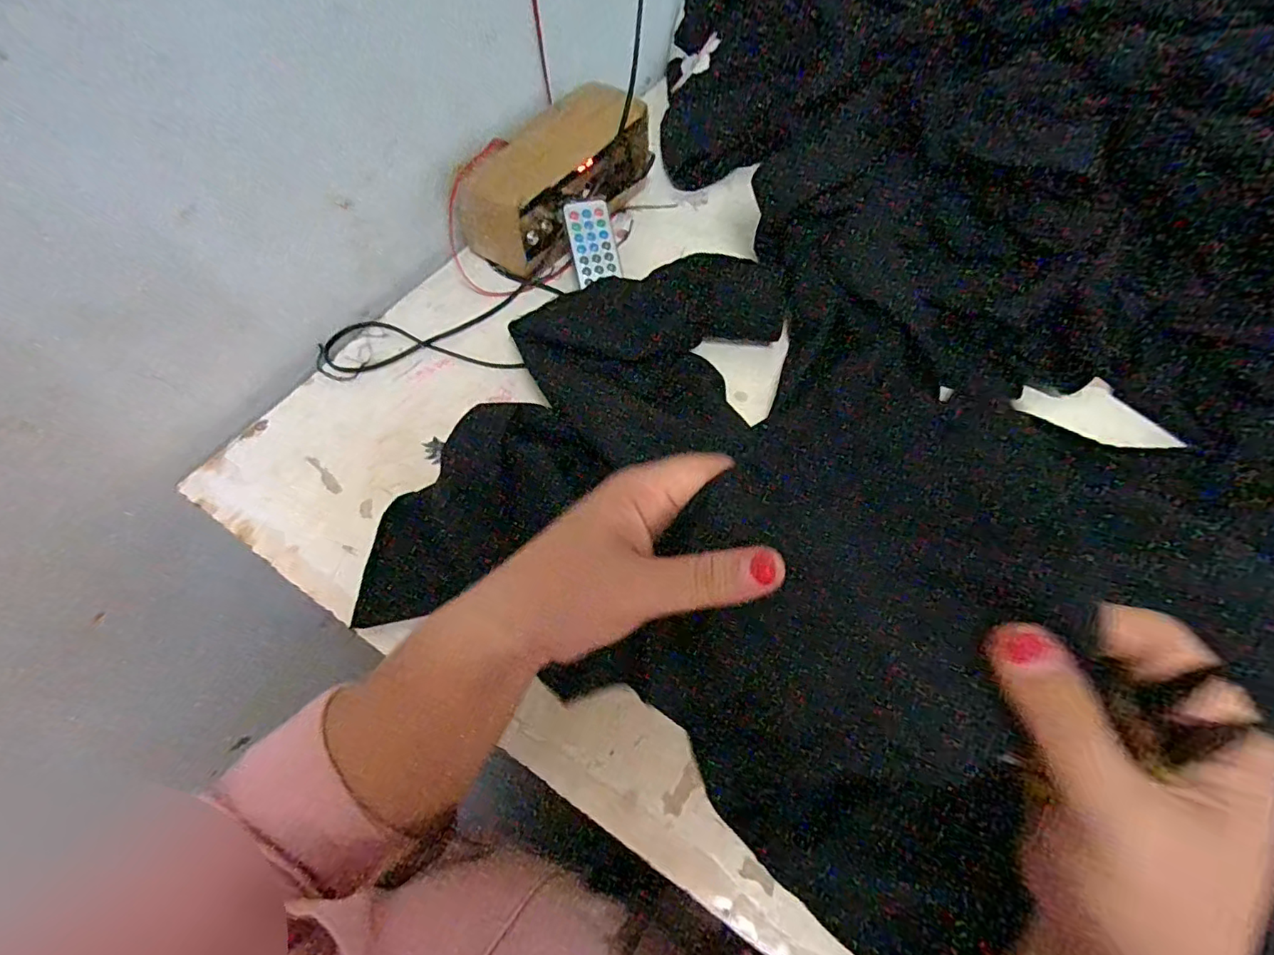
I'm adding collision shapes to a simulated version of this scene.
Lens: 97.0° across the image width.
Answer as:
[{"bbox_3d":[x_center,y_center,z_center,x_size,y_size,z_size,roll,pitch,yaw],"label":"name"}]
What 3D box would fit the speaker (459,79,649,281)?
[{"bbox_3d":[-0.069,-0.268,0.509,0.072,0.084,0.190,34,69,19],"label":"speaker"}]

